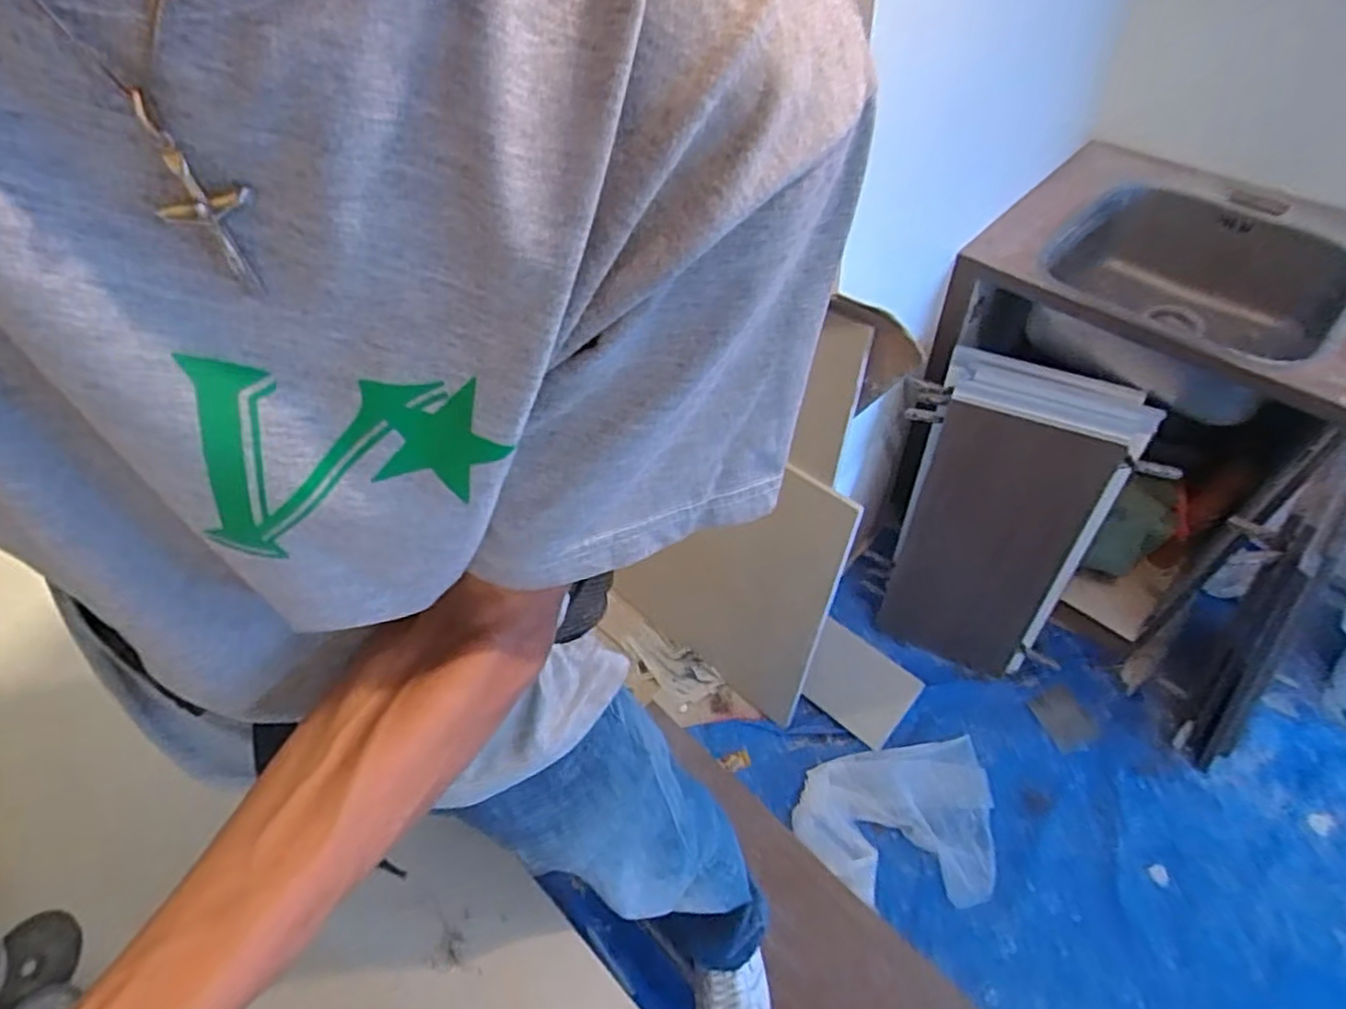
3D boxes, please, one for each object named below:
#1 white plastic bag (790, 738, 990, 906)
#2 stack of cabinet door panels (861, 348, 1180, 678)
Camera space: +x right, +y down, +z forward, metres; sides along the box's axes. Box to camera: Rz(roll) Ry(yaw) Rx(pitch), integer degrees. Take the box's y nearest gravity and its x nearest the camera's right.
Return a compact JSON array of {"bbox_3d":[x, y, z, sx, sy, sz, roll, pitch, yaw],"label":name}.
[{"bbox_3d":[0.499,0.705,1.566,0.434,0.060,0.315,-9,52,-1],"label":"white plastic bag"},{"bbox_3d":[0.685,0.066,1.555,0.407,0.742,0.138,20,42,20],"label":"stack of cabinet door panels"}]

